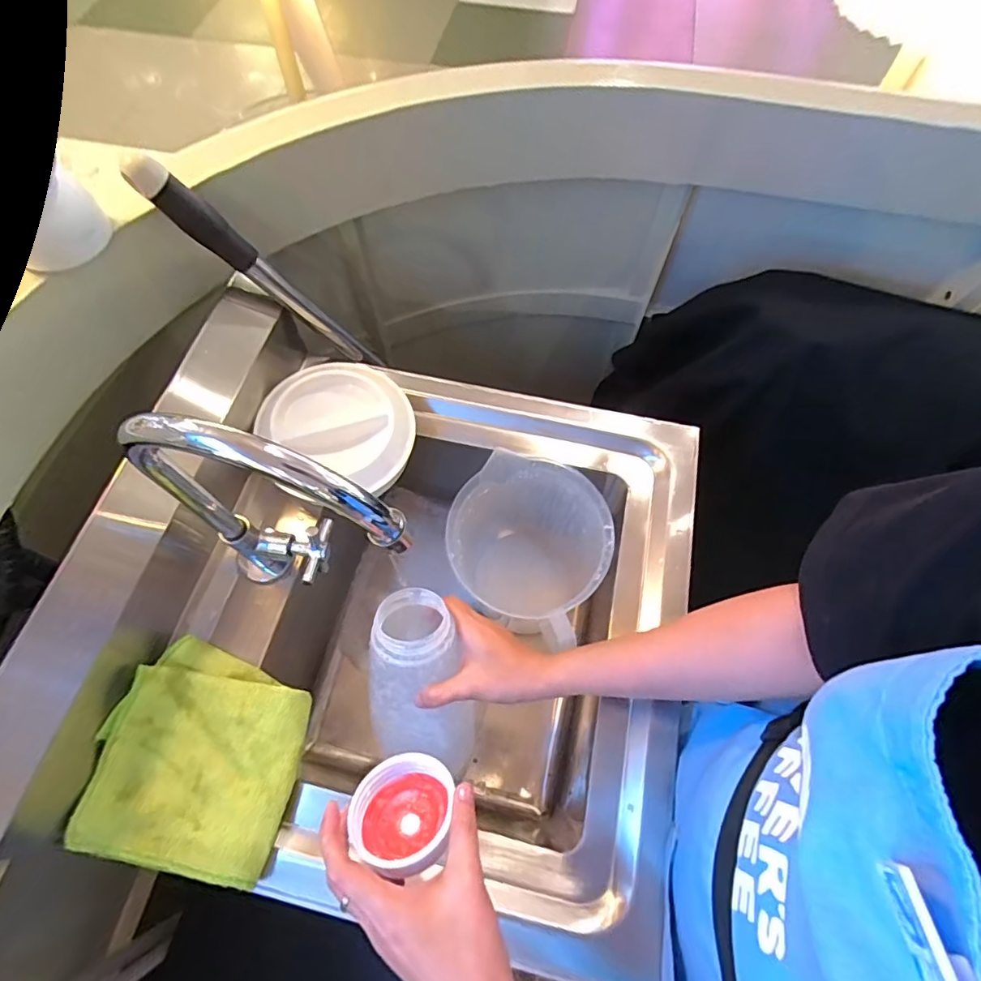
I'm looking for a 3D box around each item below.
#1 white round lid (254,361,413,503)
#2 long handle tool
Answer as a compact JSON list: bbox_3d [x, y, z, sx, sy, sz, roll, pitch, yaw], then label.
[{"bbox_3d":[-0.153,-0.064,0.534,0.148,0.032,0.137,3,76,-11],"label":"white round lid"},{"bbox_3d":[-0.208,-0.200,0.517,0.031,0.289,0.023,-14,62,26],"label":"long handle tool"}]

